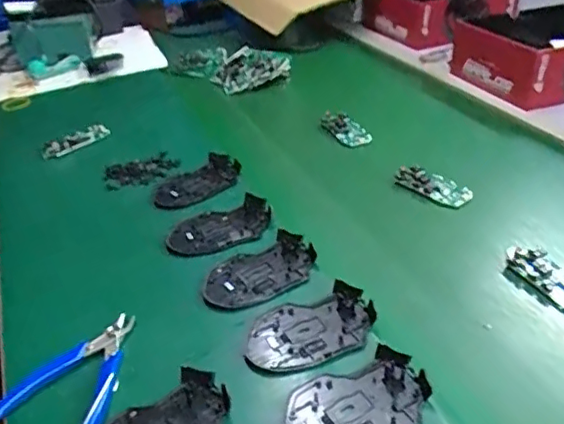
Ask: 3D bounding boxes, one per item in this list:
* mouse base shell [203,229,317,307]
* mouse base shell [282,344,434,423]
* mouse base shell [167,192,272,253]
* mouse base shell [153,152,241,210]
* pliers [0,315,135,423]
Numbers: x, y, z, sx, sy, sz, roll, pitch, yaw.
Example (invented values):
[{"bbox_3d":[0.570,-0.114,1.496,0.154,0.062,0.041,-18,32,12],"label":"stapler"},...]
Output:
[{"bbox_3d":[-0.021,0.057,0.564,0.110,0.018,0.069,-17,35,-20],"label":"mouse base shell"},{"bbox_3d":[0.054,0.142,0.426,0.113,0.011,0.073,-16,34,-17],"label":"mouse base shell"},{"bbox_3d":[-0.067,0.015,0.628,0.112,0.022,0.066,-13,34,-14],"label":"mouse base shell"},{"bbox_3d":[-0.108,-0.037,0.716,0.114,0.023,0.068,-28,40,-32],"label":"mouse base shell"},{"bbox_3d":[-0.174,0.130,0.475,0.090,0.014,0.128,3,33,10],"label":"pliers"}]

